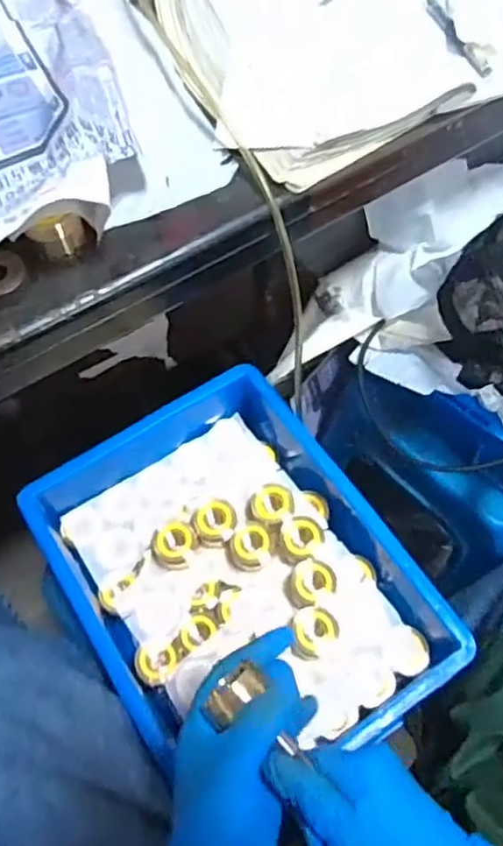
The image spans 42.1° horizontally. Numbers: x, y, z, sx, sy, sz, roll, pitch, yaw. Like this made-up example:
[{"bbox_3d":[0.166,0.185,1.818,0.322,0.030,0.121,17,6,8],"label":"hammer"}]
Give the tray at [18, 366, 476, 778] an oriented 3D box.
[{"bbox_3d":[-0.015,0.136,0.592,0.255,0.083,0.338,-31,66,-14],"label":"tray"}]

